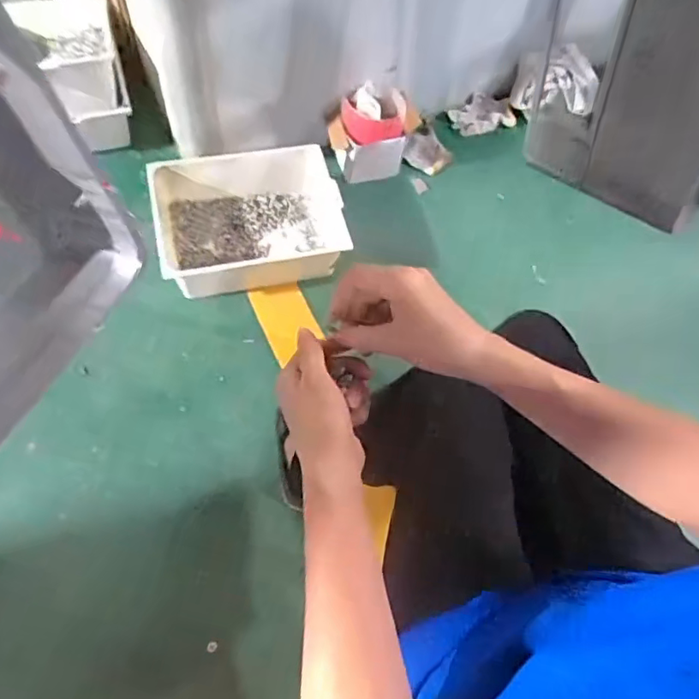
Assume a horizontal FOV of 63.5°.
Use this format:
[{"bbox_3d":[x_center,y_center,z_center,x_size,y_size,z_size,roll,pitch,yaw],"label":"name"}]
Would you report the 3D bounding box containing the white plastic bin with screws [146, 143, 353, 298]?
[{"bbox_3d":[-0.197,-0.276,1.147,0.364,0.118,0.295,-11,64,-9],"label":"white plastic bin with screws"}]

